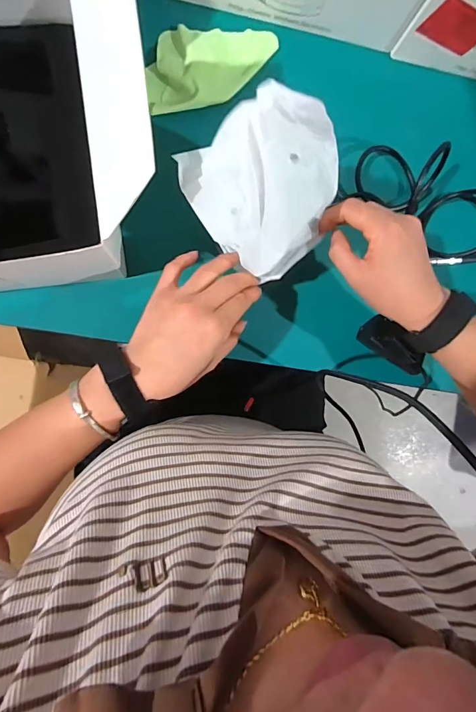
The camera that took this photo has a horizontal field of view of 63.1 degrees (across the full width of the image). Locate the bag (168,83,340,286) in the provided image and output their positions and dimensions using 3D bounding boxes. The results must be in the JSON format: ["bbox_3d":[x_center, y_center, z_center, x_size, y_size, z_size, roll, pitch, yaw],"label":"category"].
[{"bbox_3d":[0.030,-0.126,0.308,0.119,0.038,0.152,-36,138,26],"label":"bag"}]

